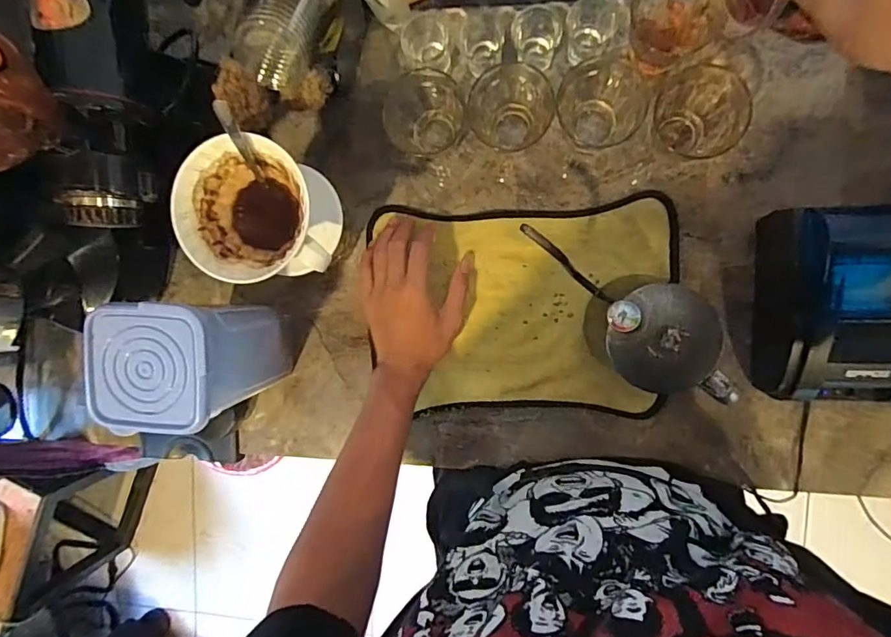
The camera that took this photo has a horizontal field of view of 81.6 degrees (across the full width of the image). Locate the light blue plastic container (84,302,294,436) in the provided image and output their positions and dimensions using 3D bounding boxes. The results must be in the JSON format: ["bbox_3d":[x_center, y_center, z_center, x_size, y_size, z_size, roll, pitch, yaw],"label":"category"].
[{"bbox_3d":[-0.231,0.035,0.513,0.099,0.207,0.100,5,95,8],"label":"light blue plastic container"}]

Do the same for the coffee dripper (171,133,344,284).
[{"bbox_3d":[-0.157,-0.088,0.448,0.105,0.091,0.108,1,95,8],"label":"coffee dripper"}]

